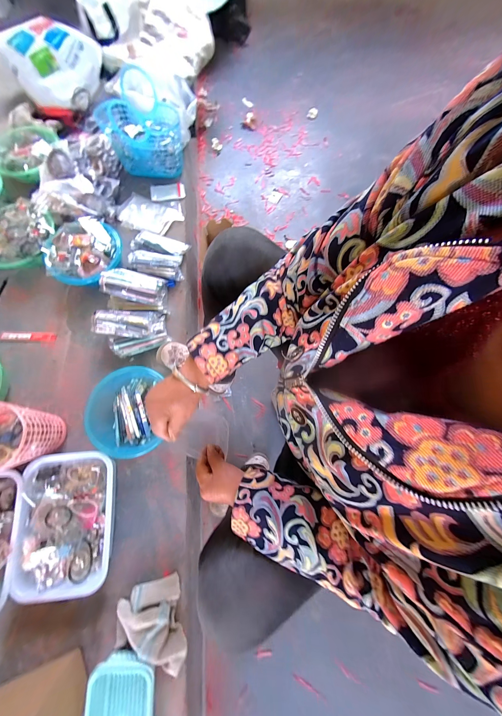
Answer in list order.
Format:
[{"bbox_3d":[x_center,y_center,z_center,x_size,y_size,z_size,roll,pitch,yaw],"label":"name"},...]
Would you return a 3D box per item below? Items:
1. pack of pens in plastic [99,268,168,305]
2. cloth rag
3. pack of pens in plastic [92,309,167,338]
[{"bbox_3d":[-0.346,-0.217,0.684,0.177,0.039,0.089,8,75,-19],"label":"pack of pens in plastic"},{"bbox_3d":[-0.229,0.604,0.503,0.158,0.063,0.161,-6,76,-2],"label":"cloth rag"},{"bbox_3d":[-0.348,-0.104,0.658,0.188,0.042,0.086,0,75,-22],"label":"pack of pens in plastic"}]

